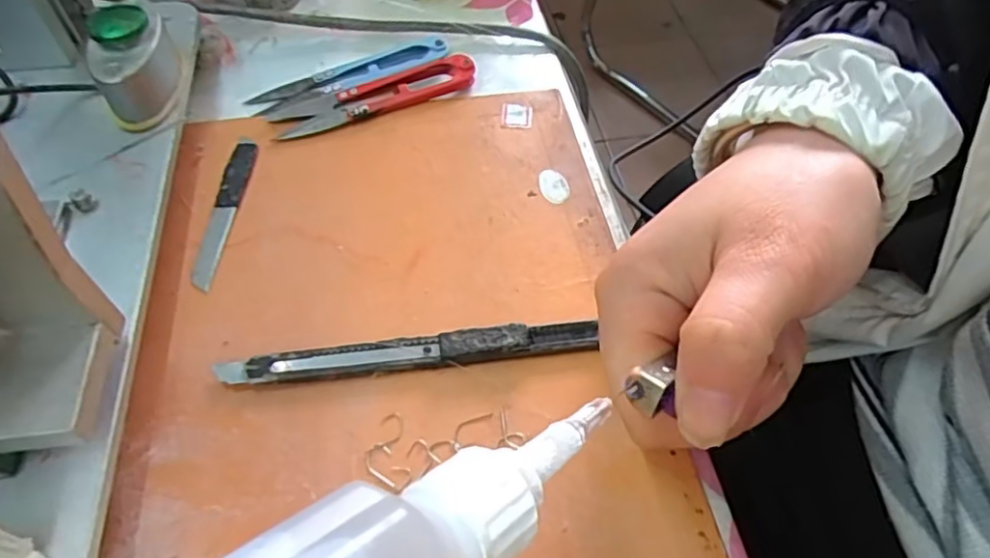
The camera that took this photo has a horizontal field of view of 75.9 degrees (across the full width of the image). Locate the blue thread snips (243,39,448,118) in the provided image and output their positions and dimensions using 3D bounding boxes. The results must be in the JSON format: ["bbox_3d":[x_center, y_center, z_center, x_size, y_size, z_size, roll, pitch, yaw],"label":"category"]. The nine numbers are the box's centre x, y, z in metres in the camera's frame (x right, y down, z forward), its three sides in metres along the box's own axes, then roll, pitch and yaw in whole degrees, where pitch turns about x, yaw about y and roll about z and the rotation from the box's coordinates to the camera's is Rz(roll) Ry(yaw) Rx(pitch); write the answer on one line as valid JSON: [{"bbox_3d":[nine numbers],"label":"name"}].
[{"bbox_3d":[-0.071,-0.103,0.315,0.097,0.006,0.024,-21,59,-16],"label":"blue thread snips"}]

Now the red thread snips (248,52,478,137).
[{"bbox_3d":[-0.058,-0.088,0.304,0.100,0.010,0.025,-18,58,-14],"label":"red thread snips"}]

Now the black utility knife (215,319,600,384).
[{"bbox_3d":[-0.030,0.026,0.227,0.131,0.010,0.012,-6,56,-6],"label":"black utility knife"}]

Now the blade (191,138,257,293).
[{"bbox_3d":[-0.113,-0.031,0.265,0.011,0.004,0.079,3,55,0],"label":"blade"}]

